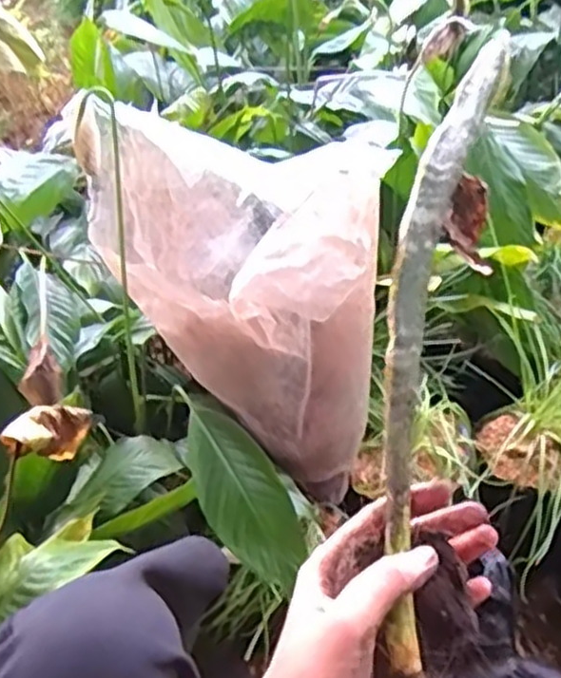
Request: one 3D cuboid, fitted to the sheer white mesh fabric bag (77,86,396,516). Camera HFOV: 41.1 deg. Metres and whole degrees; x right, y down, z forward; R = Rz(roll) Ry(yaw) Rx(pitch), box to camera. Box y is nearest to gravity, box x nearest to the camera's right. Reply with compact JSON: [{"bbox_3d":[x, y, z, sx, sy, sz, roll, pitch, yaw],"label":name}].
[{"bbox_3d":[-0.031,-0.051,0.710,0.257,0.316,0.181,21,47,20],"label":"sheer white mesh fabric bag"}]

